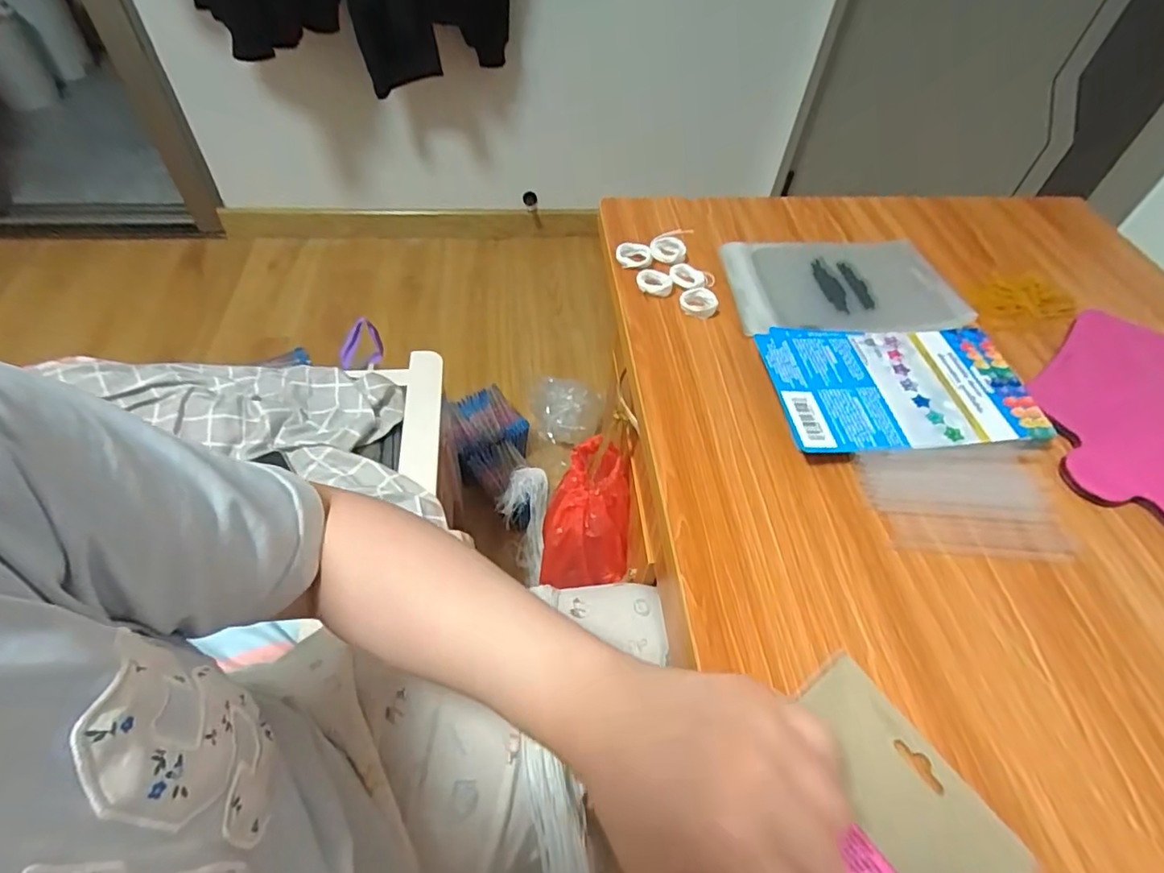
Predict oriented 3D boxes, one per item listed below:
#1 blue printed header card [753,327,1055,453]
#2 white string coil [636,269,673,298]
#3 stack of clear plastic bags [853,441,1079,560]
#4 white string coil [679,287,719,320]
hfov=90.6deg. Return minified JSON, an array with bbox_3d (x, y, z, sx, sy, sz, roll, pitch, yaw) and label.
[{"bbox_3d":[0.239,-0.038,0.439,0.196,0.019,0.118,-4,52,-7],"label":"blue printed header card"},{"bbox_3d":[0.064,-0.137,0.512,0.031,0.006,0.030,2,51,-2],"label":"white string coil"},{"bbox_3d":[0.257,0.042,0.386,0.132,0.006,0.083,0,59,-5],"label":"stack of clear plastic bags"},{"bbox_3d":[0.100,-0.115,0.494,0.031,0.014,0.026,15,52,8],"label":"white string coil"}]

